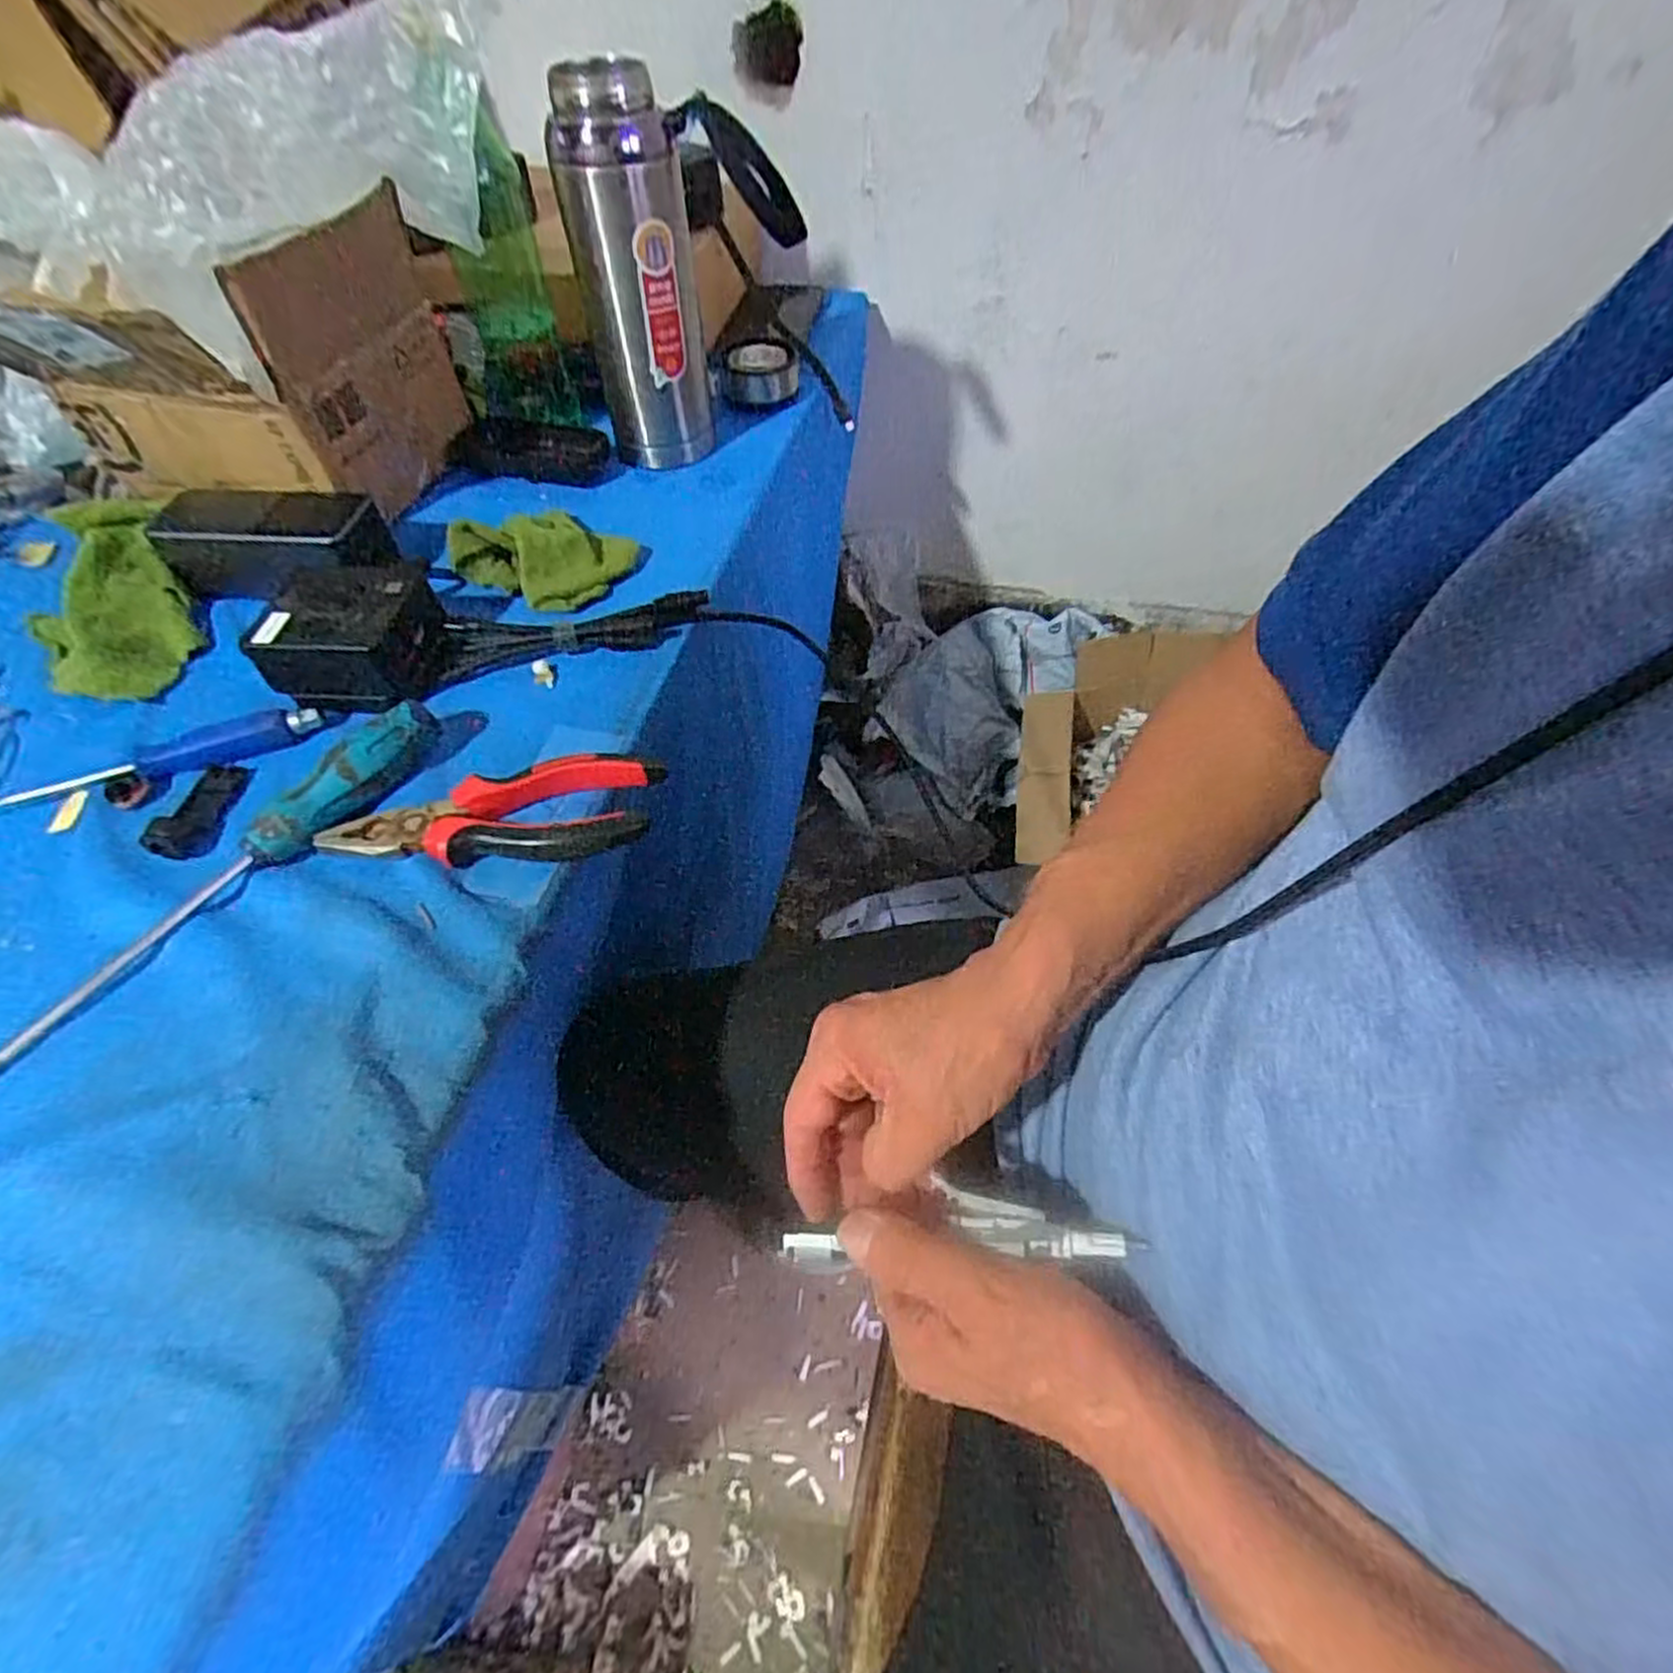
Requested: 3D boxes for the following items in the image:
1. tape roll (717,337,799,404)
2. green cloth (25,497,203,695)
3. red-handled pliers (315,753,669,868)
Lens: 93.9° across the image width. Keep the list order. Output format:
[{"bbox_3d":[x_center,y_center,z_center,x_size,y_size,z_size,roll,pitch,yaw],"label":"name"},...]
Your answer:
[{"bbox_3d":[-0.064,-0.378,0.635,0.065,0.023,0.065,-8,53,-5],"label":"tape roll"},{"bbox_3d":[-0.466,-0.155,0.495,0.081,0.024,0.183,-25,60,-17],"label":"green cloth"},{"bbox_3d":[-0.170,-0.010,0.393,0.161,0.017,0.048,-10,53,-7],"label":"red-handled pliers"}]

